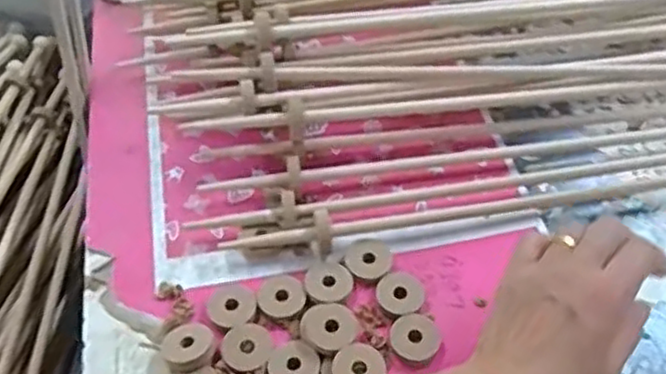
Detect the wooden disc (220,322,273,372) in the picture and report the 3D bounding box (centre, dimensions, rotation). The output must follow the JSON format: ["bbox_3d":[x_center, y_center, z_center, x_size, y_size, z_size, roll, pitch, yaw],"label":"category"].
[{"bbox_3d":[-0.059,0.110,0.486,0.033,0.004,0.034,0,53,0],"label":"wooden disc"}]

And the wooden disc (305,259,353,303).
[{"bbox_3d":[-0.004,0.069,0.517,0.033,0.004,0.037,-30,59,-20],"label":"wooden disc"}]

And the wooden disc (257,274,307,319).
[{"bbox_3d":[-0.038,0.079,0.512,0.033,0.005,0.036,0,53,0],"label":"wooden disc"}]

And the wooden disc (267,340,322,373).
[{"bbox_3d":[-0.026,0.119,0.478,0.036,0.004,0.034,0,53,0],"label":"wooden disc"}]

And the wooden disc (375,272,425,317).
[{"bbox_3d":[0.049,0.078,0.513,0.032,0.007,0.033,0,53,0],"label":"wooden disc"}]

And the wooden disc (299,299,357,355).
[{"bbox_3d":[-0.003,0.097,0.487,0.042,0.006,0.035,33,74,34],"label":"wooden disc"}]

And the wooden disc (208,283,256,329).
[{"bbox_3d":[-0.073,0.085,0.508,0.034,0.004,0.036,0,53,0],"label":"wooden disc"}]

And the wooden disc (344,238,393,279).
[{"bbox_3d":[0.027,0.054,0.532,0.035,0.006,0.035,0,53,0],"label":"wooden disc"}]

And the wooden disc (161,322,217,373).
[{"bbox_3d":[-0.100,0.110,0.484,0.035,0.013,0.037,0,53,0],"label":"wooden disc"}]

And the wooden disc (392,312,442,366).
[{"bbox_3d":[0.058,0.106,0.491,0.033,0.005,0.038,-7,53,-5],"label":"wooden disc"}]

